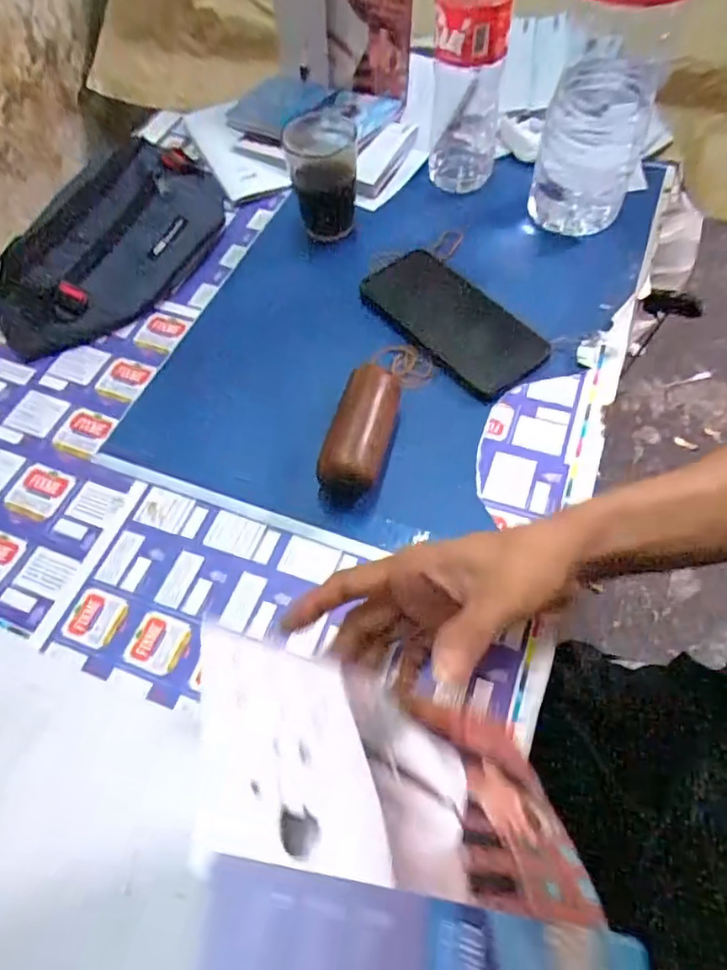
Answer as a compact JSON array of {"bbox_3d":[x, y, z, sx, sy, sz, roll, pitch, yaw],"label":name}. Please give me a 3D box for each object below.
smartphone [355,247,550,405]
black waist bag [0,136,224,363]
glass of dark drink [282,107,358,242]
[{"bbox_3d":[0.075,-0.141,0.503,0.078,0.015,0.164,-35,64,-15],"label":"smartphone"},{"bbox_3d":[-0.225,-0.223,0.539,0.111,0.066,0.255,33,67,20],"label":"black waist bag"},{"bbox_3d":[-0.035,-0.285,0.554,0.063,0.085,0.070,-10,60,-2],"label":"glass of dark drink"}]

